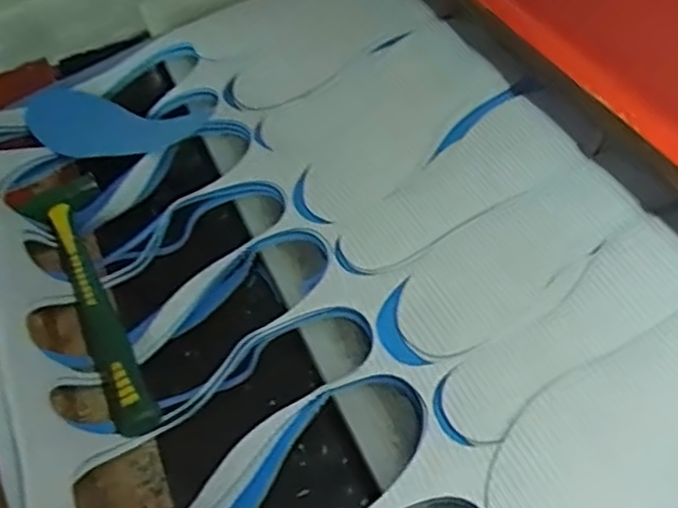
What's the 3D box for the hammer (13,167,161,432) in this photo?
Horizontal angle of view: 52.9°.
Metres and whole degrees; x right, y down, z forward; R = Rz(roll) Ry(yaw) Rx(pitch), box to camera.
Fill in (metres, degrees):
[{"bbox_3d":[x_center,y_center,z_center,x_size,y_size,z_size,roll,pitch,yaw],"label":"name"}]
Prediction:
[{"bbox_3d":[-0.211,0.034,0.607,0.069,0.044,0.288,-27,51,-16],"label":"hammer"}]

